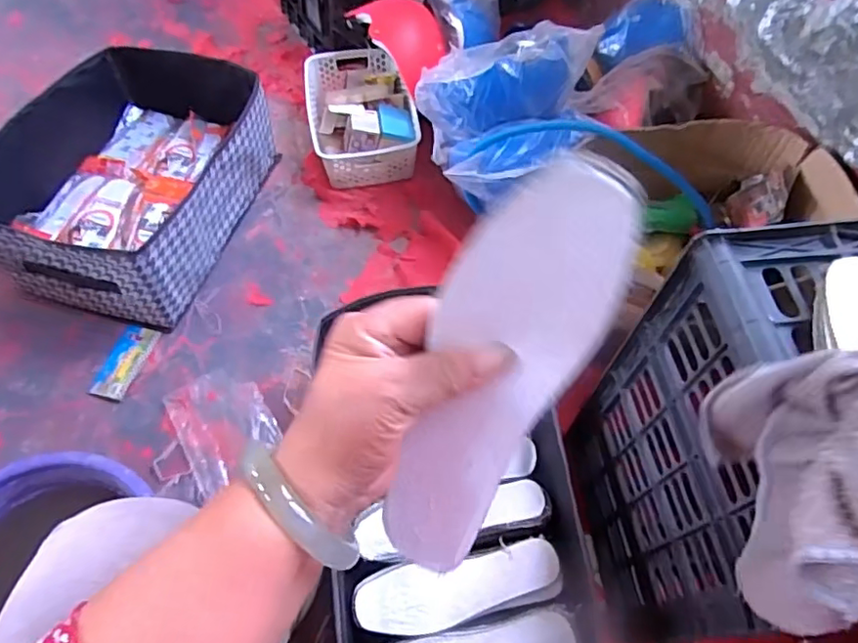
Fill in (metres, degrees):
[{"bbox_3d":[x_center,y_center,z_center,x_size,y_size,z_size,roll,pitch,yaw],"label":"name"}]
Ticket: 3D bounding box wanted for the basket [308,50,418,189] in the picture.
[{"bbox_3d":[-0.134,-0.411,1.154,0.202,0.096,0.319,-7,59,-6],"label":"basket"}]

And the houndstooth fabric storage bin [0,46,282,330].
[{"bbox_3d":[-0.481,-0.245,0.982,0.325,0.179,0.456,13,59,6],"label":"houndstooth fabric storage bin"}]

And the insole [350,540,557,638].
[{"bbox_3d":[0.035,0.293,0.638,0.220,0.011,0.067,-8,59,-7],"label":"insole"}]

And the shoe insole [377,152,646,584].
[{"bbox_3d":[0.027,0.030,0.269,0.066,0.214,0.018,26,28,13],"label":"shoe insole"}]

